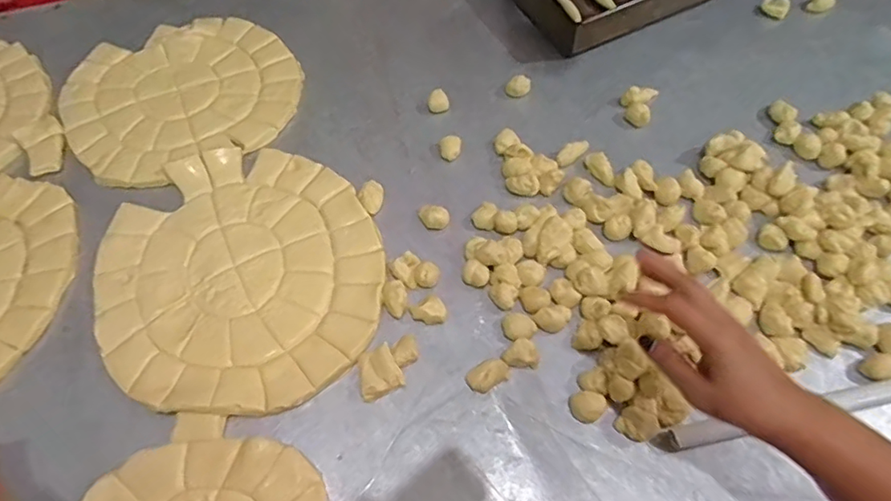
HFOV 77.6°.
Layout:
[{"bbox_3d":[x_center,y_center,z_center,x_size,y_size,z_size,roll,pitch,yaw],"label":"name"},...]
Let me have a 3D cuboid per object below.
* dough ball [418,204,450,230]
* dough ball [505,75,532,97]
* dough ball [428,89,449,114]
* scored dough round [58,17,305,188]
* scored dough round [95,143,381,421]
[{"bbox_3d":[-0.013,-0.038,0.637,0.034,0.016,0.028,-3,59,1],"label":"dough ball"},{"bbox_3d":[0.098,-0.220,0.741,0.033,0.016,0.025,6,60,6],"label":"dough ball"},{"bbox_3d":[-0.009,-0.197,0.729,0.027,0.017,0.029,0,59,3],"label":"dough ball"},{"bbox_3d":[-0.357,-0.216,0.752,0.298,0.012,0.278,-1,59,2],"label":"scored dough round"},{"bbox_3d":[-0.220,0.031,0.607,0.297,0.013,0.298,-1,59,2],"label":"scored dough round"}]

